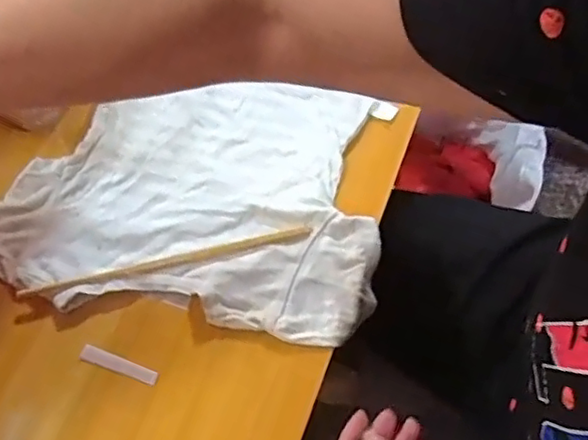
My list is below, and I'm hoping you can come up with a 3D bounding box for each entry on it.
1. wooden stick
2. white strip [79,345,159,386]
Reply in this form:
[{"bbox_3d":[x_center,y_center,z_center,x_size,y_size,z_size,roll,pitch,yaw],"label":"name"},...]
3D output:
[{"bbox_3d":[-0.096,0.032,0.484,0.222,0.006,0.009,-12,61,-7],"label":"wooden stick"},{"bbox_3d":[-0.127,0.105,0.454,0.059,0.004,0.012,17,62,9],"label":"white strip"}]

